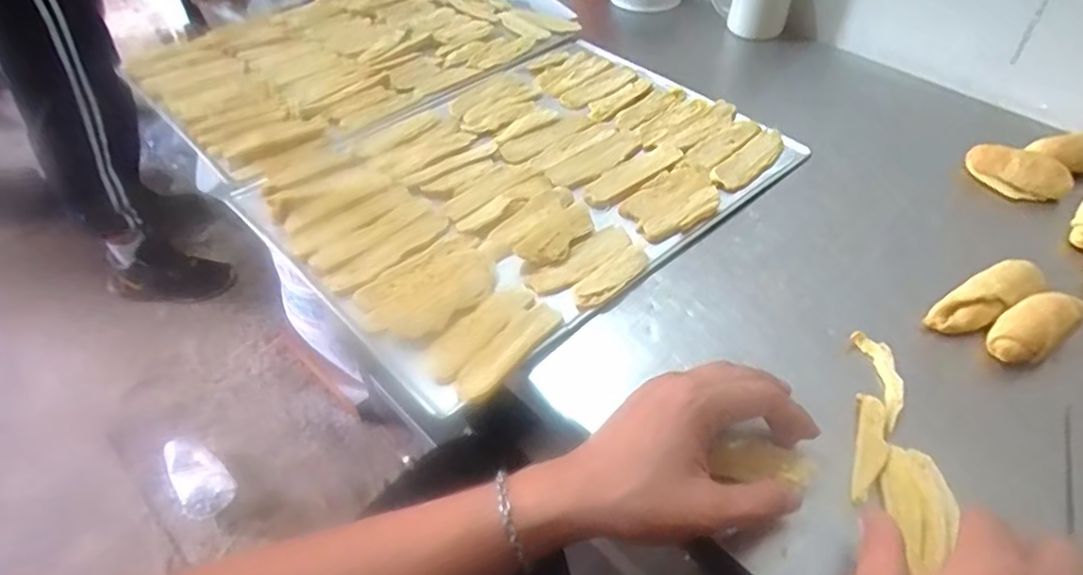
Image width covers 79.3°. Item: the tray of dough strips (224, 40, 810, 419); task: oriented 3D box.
[{"bbox_3d":[-0.008,-0.103,0.604,0.440,0.023,0.317,-35,55,-27],"label":"tray of dough strips"}]

